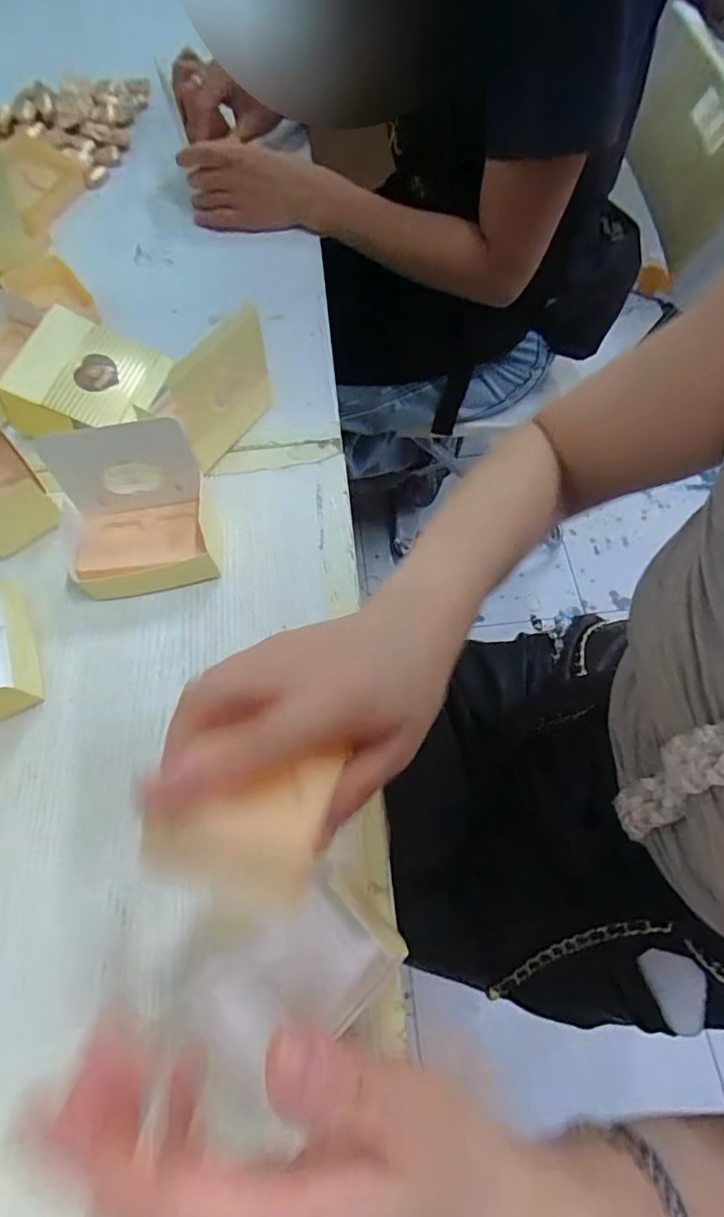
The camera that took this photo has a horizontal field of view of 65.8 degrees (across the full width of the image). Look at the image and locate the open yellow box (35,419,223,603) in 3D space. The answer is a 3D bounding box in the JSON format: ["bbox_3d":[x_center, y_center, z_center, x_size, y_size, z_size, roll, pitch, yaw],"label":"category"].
[{"bbox_3d":[-0.169,-0.064,0.394,0.112,0.098,0.074,-10,67,-4],"label":"open yellow box"}]

